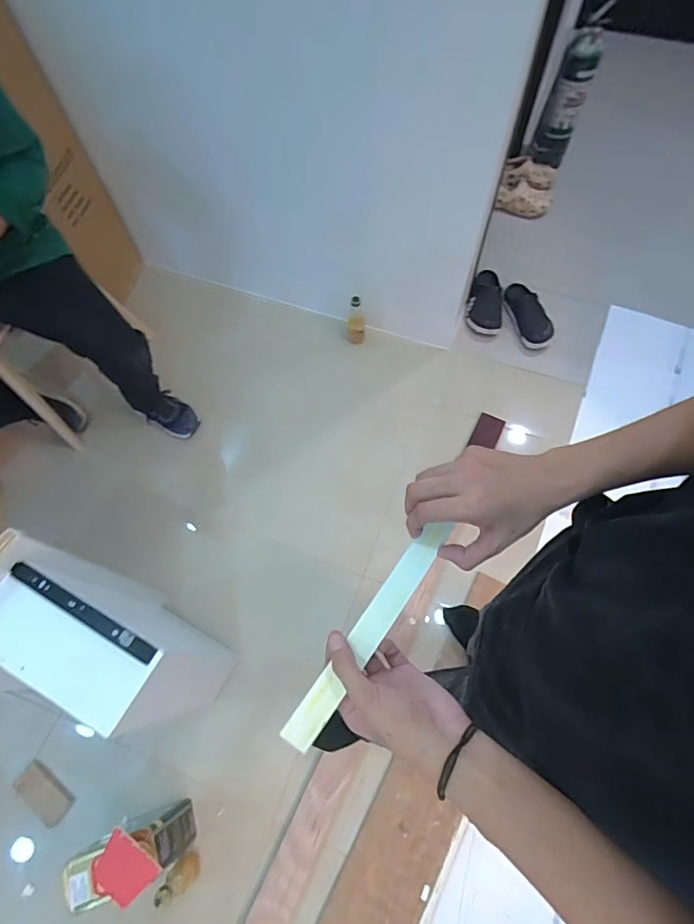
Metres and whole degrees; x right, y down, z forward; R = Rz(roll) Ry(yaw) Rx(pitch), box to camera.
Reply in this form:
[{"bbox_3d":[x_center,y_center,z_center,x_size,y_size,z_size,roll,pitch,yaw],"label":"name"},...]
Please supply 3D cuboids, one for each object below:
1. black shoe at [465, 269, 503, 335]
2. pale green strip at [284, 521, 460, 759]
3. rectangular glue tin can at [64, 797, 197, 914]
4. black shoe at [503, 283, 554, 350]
[{"bbox_3d":[0.489,-0.571,1.666,0.126,0.107,0.259,14,67,8],"label":"black shoe"},{"bbox_3d":[0.022,0.144,0.419,0.025,0.010,0.220,34,74,13],"label":"pale green strip"},{"bbox_3d":[-0.428,0.791,0.988,0.181,0.246,0.089,-16,66,-5],"label":"rectangular glue tin can"},{"bbox_3d":[0.602,-0.502,1.615,0.096,0.092,0.252,-20,67,-7],"label":"black shoe"}]

